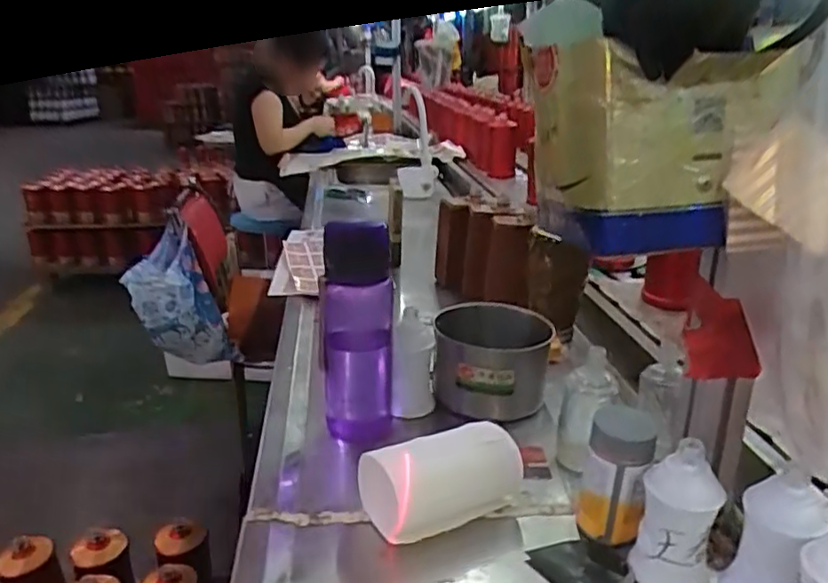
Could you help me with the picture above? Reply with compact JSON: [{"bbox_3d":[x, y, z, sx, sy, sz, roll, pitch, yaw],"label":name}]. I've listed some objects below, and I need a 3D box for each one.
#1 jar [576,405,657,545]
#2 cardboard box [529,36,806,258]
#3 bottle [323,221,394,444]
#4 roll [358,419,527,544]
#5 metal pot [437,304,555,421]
[{"bbox_3d":[0.165,0.152,0.544,0.045,0.105,0.053,-18,26,-40],"label":"jar"},{"bbox_3d":[0.167,-0.104,0.459,0.142,0.125,0.113,-4,20,-10],"label":"cardboard box"},{"bbox_3d":[-0.059,0.045,0.682,0.071,0.236,0.083,-4,20,-10],"label":"bottle"},{"bbox_3d":[0.024,0.170,0.582,0.140,0.068,0.065,-9,22,-23],"label":"roll"},{"bbox_3d":[0.092,0.076,0.785,0.135,0.088,0.145,1,20,4],"label":"metal pot"}]

